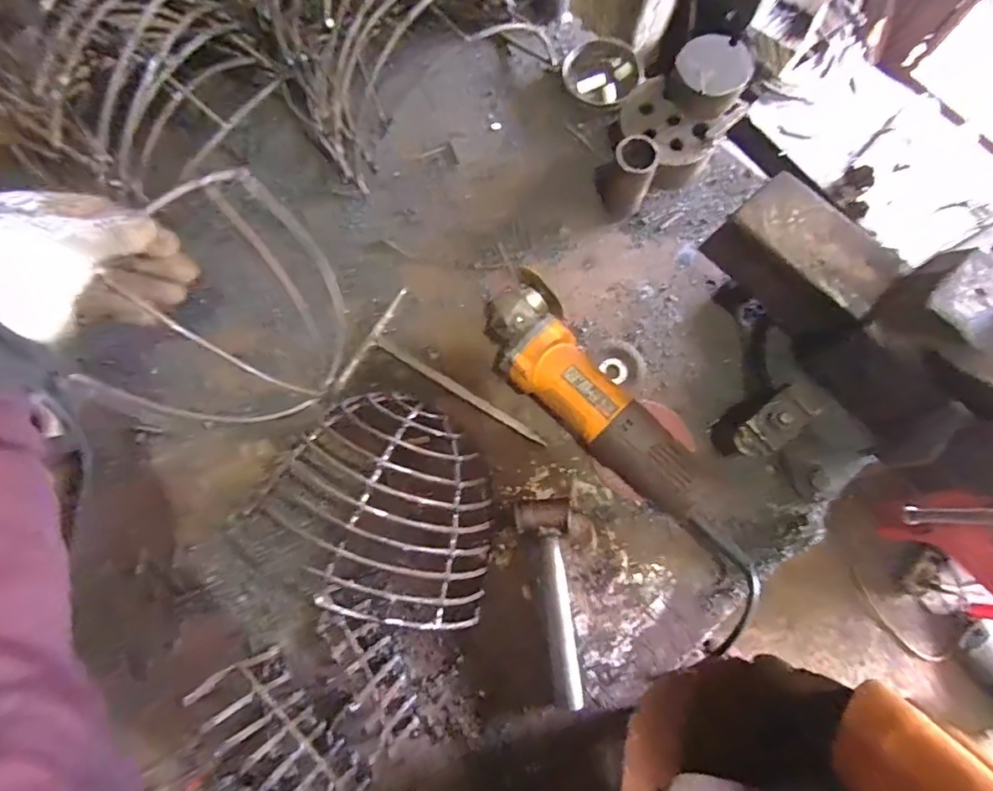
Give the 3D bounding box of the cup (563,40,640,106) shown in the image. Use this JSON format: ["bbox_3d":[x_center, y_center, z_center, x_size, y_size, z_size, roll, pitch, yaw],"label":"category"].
[{"bbox_3d":[0.124,-0.382,0.597,0.086,0.027,0.077,9,78,1],"label":"cup"}]

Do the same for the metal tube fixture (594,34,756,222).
[{"bbox_3d":[0.187,-0.287,0.547,0.113,0.094,0.176,28,79,5],"label":"metal tube fixture"}]

